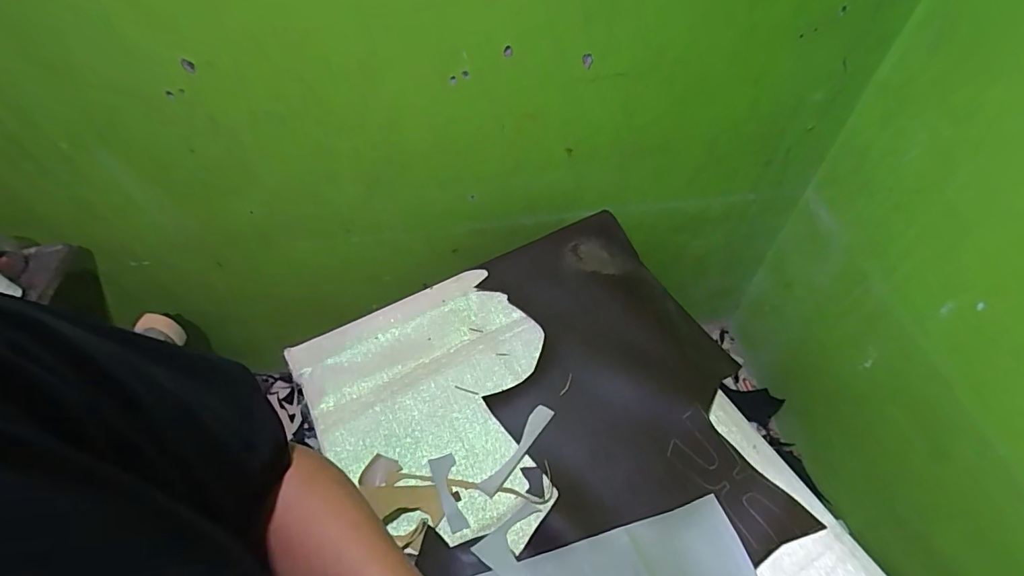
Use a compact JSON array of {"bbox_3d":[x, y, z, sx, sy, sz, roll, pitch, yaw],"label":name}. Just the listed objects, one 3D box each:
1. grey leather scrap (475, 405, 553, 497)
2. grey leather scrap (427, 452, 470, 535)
[{"bbox_3d":[0.008,0.250,0.727,0.030,0.004,0.159,33,64,22],"label":"grey leather scrap"},{"bbox_3d":[-0.092,0.303,0.694,0.038,0.005,0.111,-18,54,-11],"label":"grey leather scrap"}]

